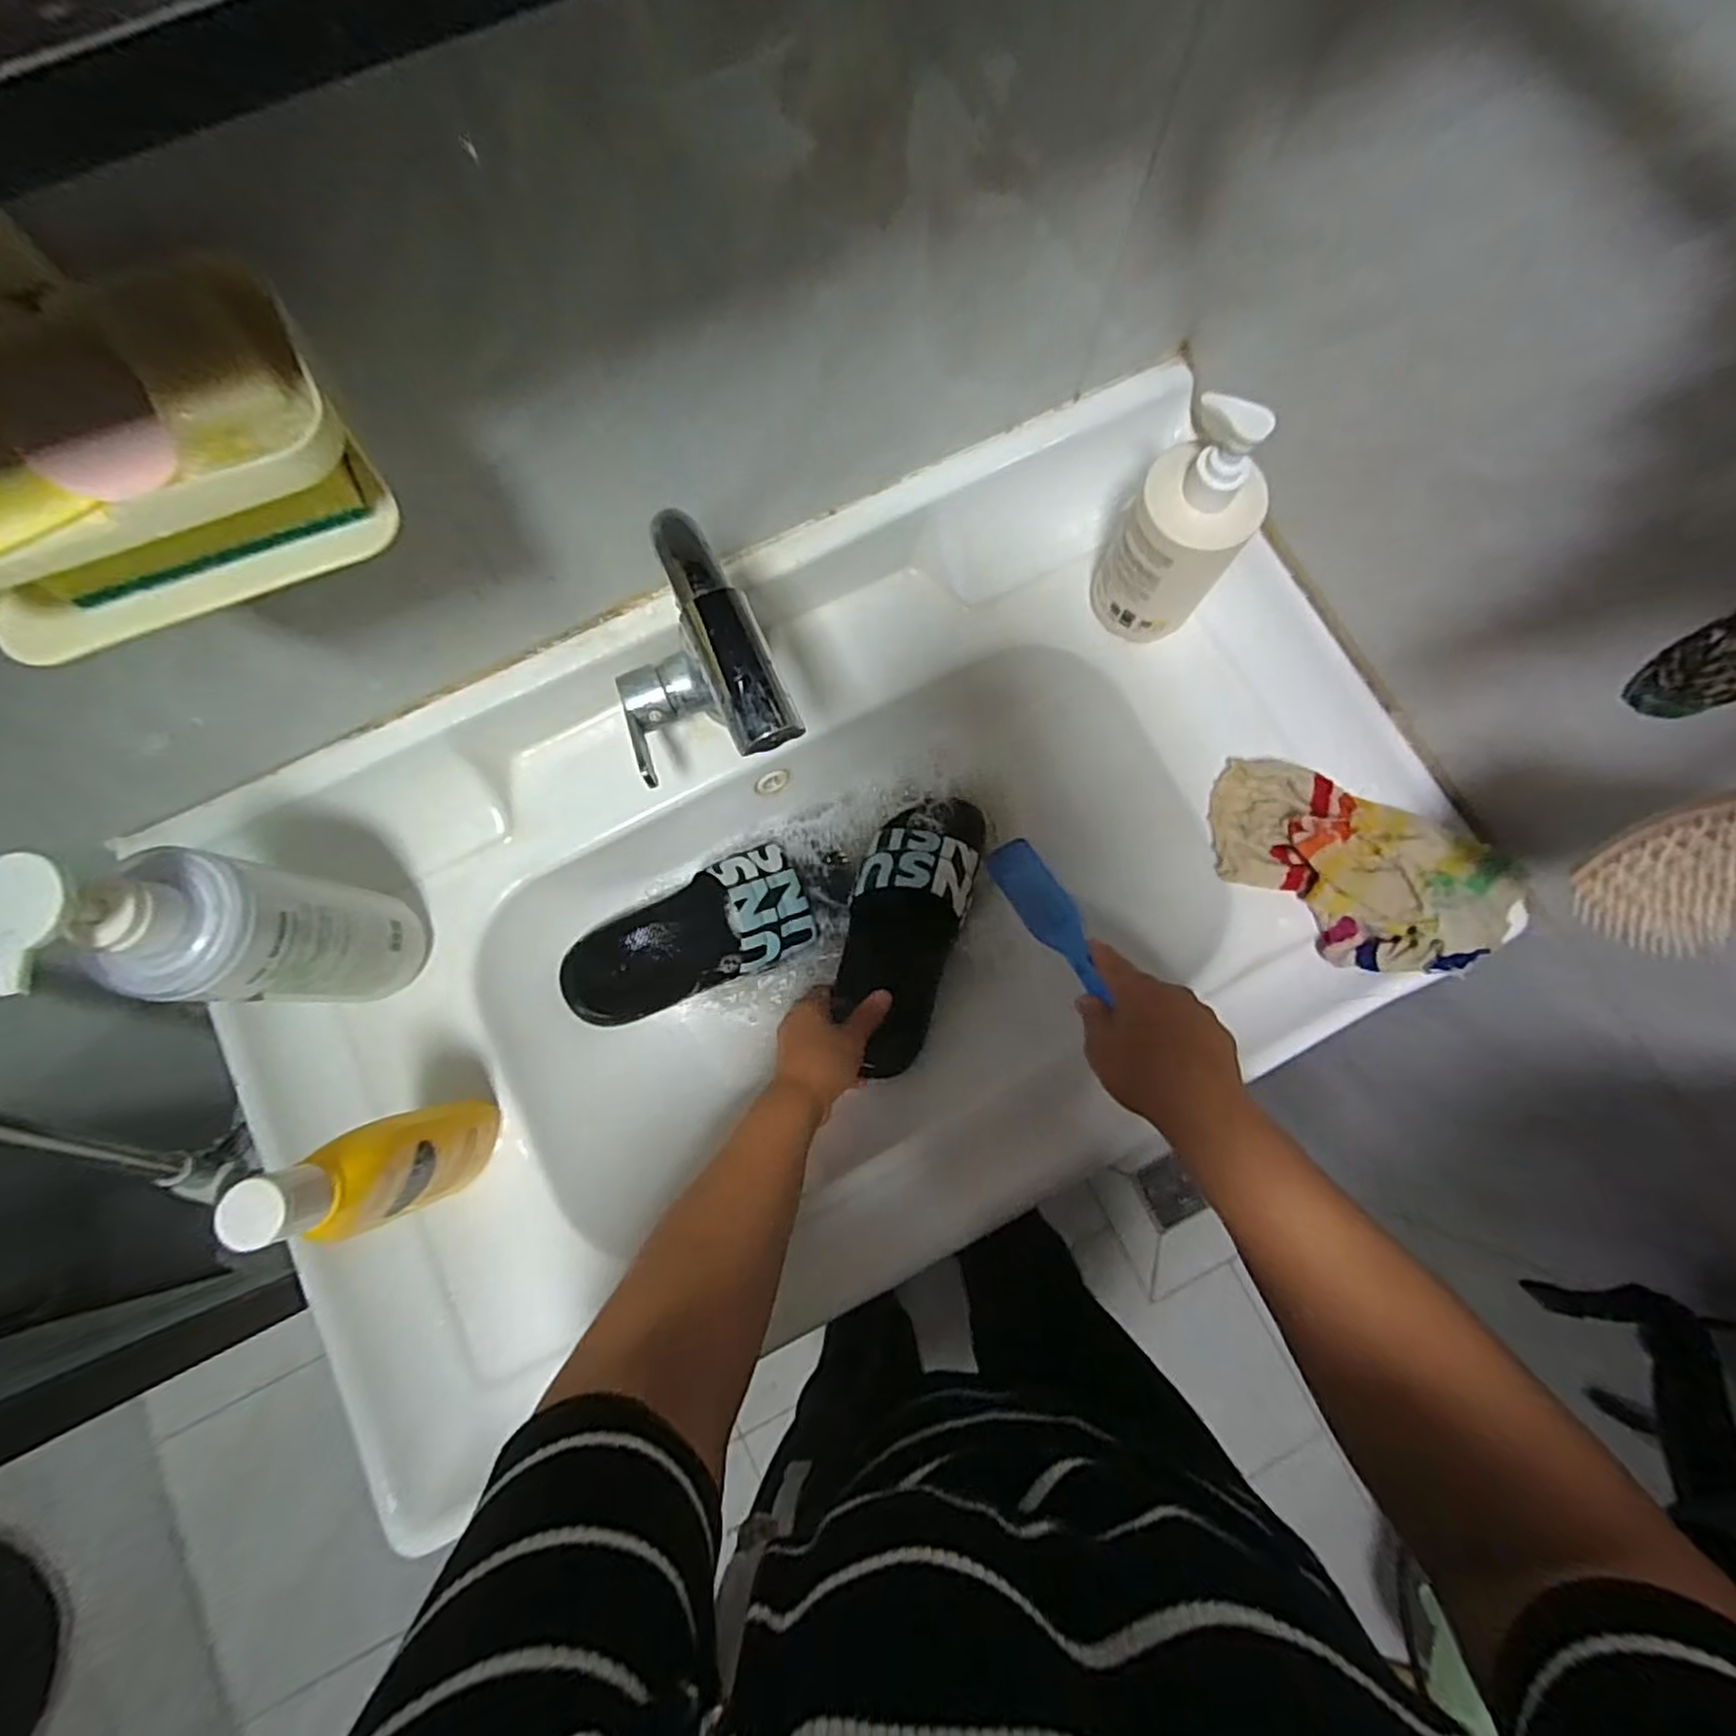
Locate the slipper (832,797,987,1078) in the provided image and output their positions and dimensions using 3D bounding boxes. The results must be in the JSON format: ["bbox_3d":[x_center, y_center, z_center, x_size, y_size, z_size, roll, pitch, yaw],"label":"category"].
[{"bbox_3d":[0.031,0.042,0.608,0.092,0.063,0.236,15,73,3],"label":"slipper"}]

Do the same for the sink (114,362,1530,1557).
[{"bbox_3d":[-0.018,0.020,0.566,0.803,0.174,0.468,-26,80,-5],"label":"sink"}]

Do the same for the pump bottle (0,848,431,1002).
[{"bbox_3d":[-0.342,0.038,0.423,0.057,0.243,0.075,16,79,3],"label":"pump bottle"}]

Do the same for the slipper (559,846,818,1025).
[{"bbox_3d":[-0.145,0.058,0.604,0.197,0.064,0.086,-25,80,-5],"label":"slipper"}]

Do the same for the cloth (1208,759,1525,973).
[{"bbox_3d":[0.326,0.000,0.514,0.185,0.071,0.103,34,80,6],"label":"cloth"}]

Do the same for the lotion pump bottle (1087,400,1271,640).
[{"bbox_3d":[0.205,-0.219,0.489,0.077,0.171,0.060,39,81,7],"label":"lotion pump bottle"}]

